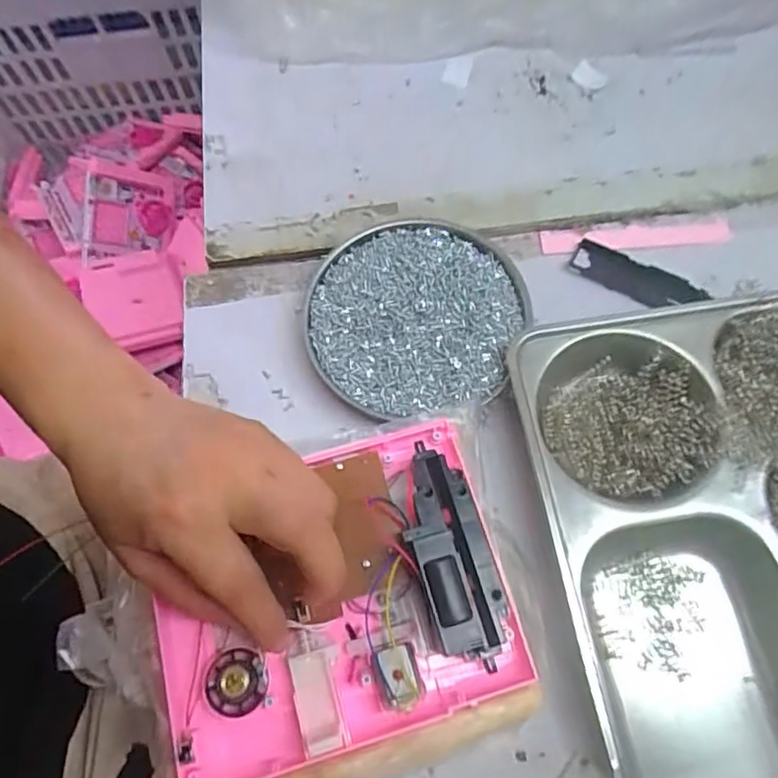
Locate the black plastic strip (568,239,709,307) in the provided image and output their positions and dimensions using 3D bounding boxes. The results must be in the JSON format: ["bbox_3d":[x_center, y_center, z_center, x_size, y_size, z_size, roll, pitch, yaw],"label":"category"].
[{"bbox_3d":[0.162,-0.073,0.384,0.084,0.005,0.025,24,71,11],"label":"black plastic strip"}]

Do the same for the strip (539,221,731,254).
[{"bbox_3d":[0.166,-0.102,0.396,0.127,0.006,0.017,-3,68,1],"label":"strip"}]

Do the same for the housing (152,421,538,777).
[{"bbox_3d":[-0.028,0.096,0.276,0.160,0.037,0.128,-17,68,-5],"label":"housing"}]

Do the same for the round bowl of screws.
[{"bbox_3d":[0.015,-0.044,0.365,0.128,0.024,0.132,-1,68,2],"label":"round bowl of screws"}]

